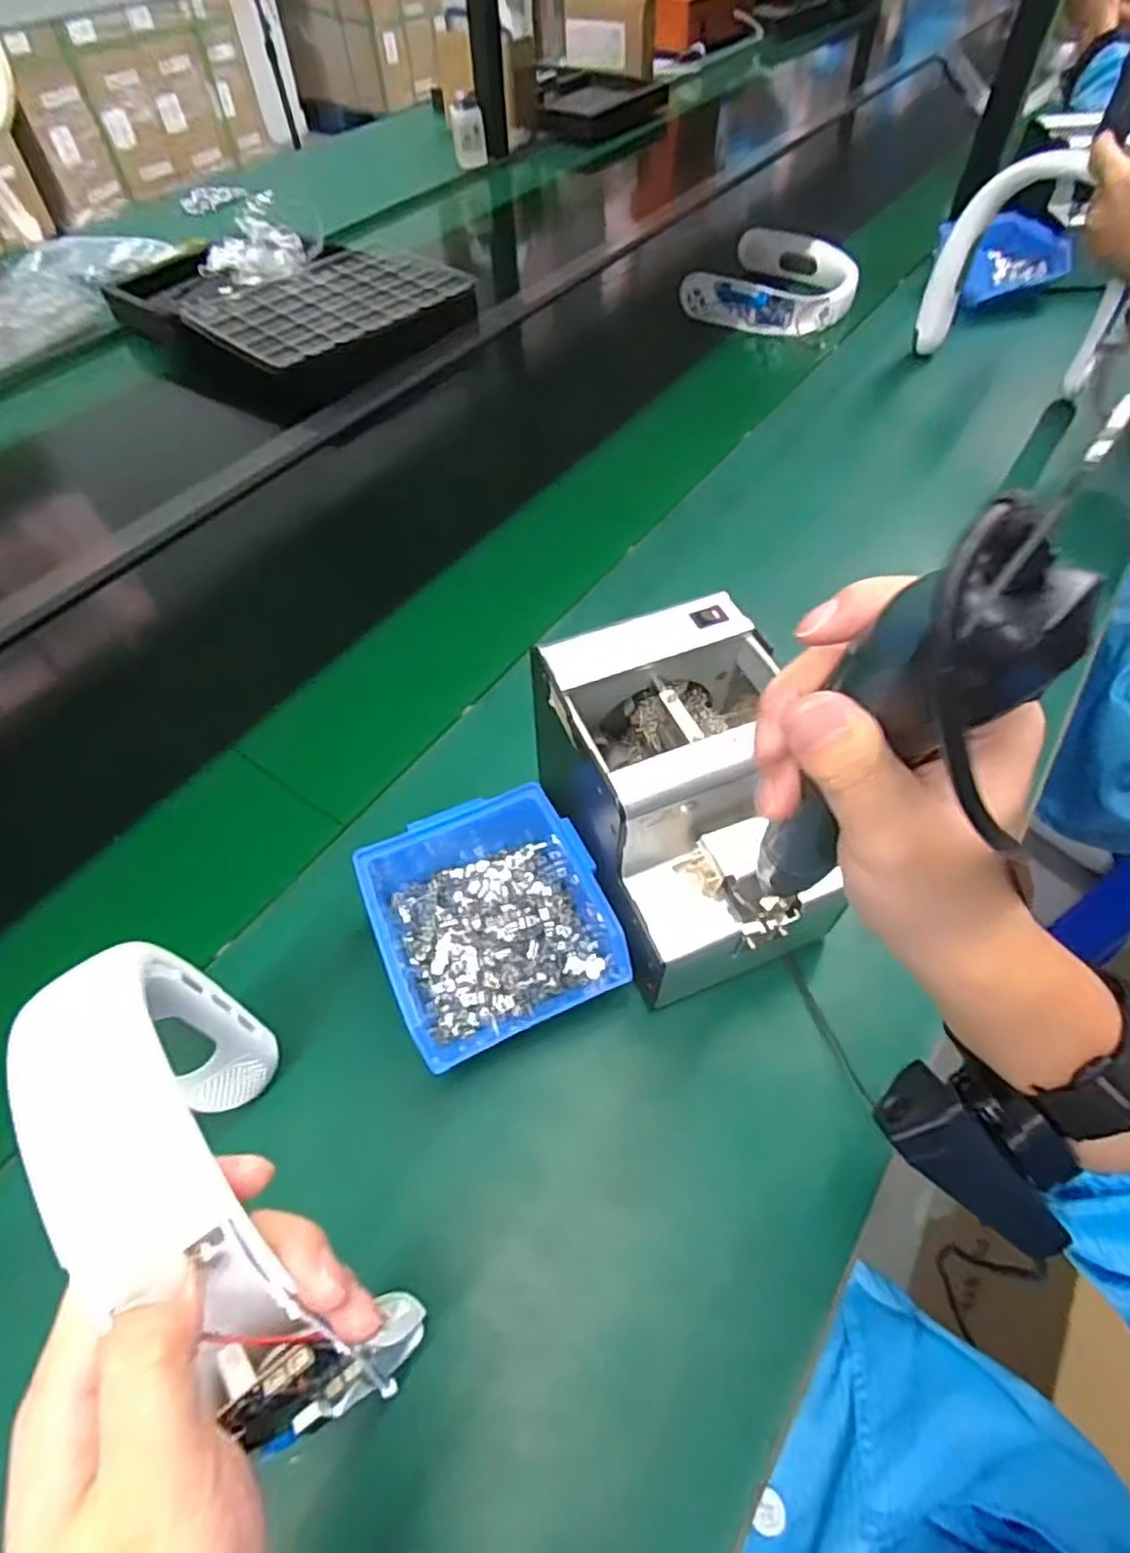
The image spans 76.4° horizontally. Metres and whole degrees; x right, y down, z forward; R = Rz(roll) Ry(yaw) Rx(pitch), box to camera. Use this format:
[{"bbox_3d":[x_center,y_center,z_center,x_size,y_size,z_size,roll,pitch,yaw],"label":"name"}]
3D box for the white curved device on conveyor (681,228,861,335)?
[{"bbox_3d":[0.314,-0.725,1.049,0.213,0.052,0.230,22,57,16],"label":"white curved device on conveyor"}]

